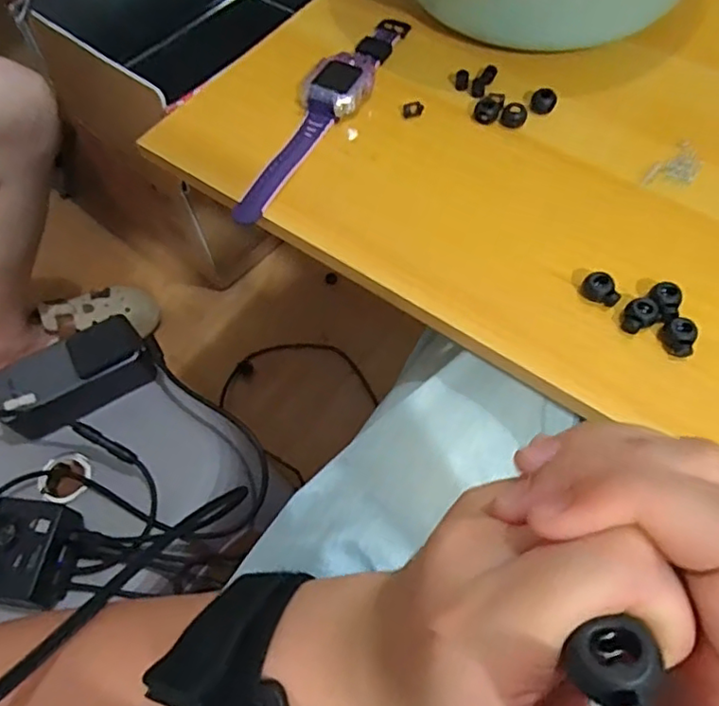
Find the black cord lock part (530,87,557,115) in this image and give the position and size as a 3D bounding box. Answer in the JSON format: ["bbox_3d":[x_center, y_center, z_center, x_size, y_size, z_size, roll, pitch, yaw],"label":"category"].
[{"bbox_3d":[0.133,-0.182,0.441,0.017,0.014,0.013,16,63,12],"label":"black cord lock part"}]

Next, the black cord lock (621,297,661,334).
[{"bbox_3d":[0.161,-0.022,0.350,0.017,0.011,0.024,35,69,20],"label":"black cord lock"}]

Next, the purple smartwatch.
[{"bbox_3d":[-0.023,-0.186,0.449,0.040,0.021,0.225,25,65,16],"label":"purple smartwatch"}]

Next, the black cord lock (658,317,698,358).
[{"bbox_3d":[0.179,-0.009,0.341,0.019,0.013,0.017,28,66,17],"label":"black cord lock"}]

